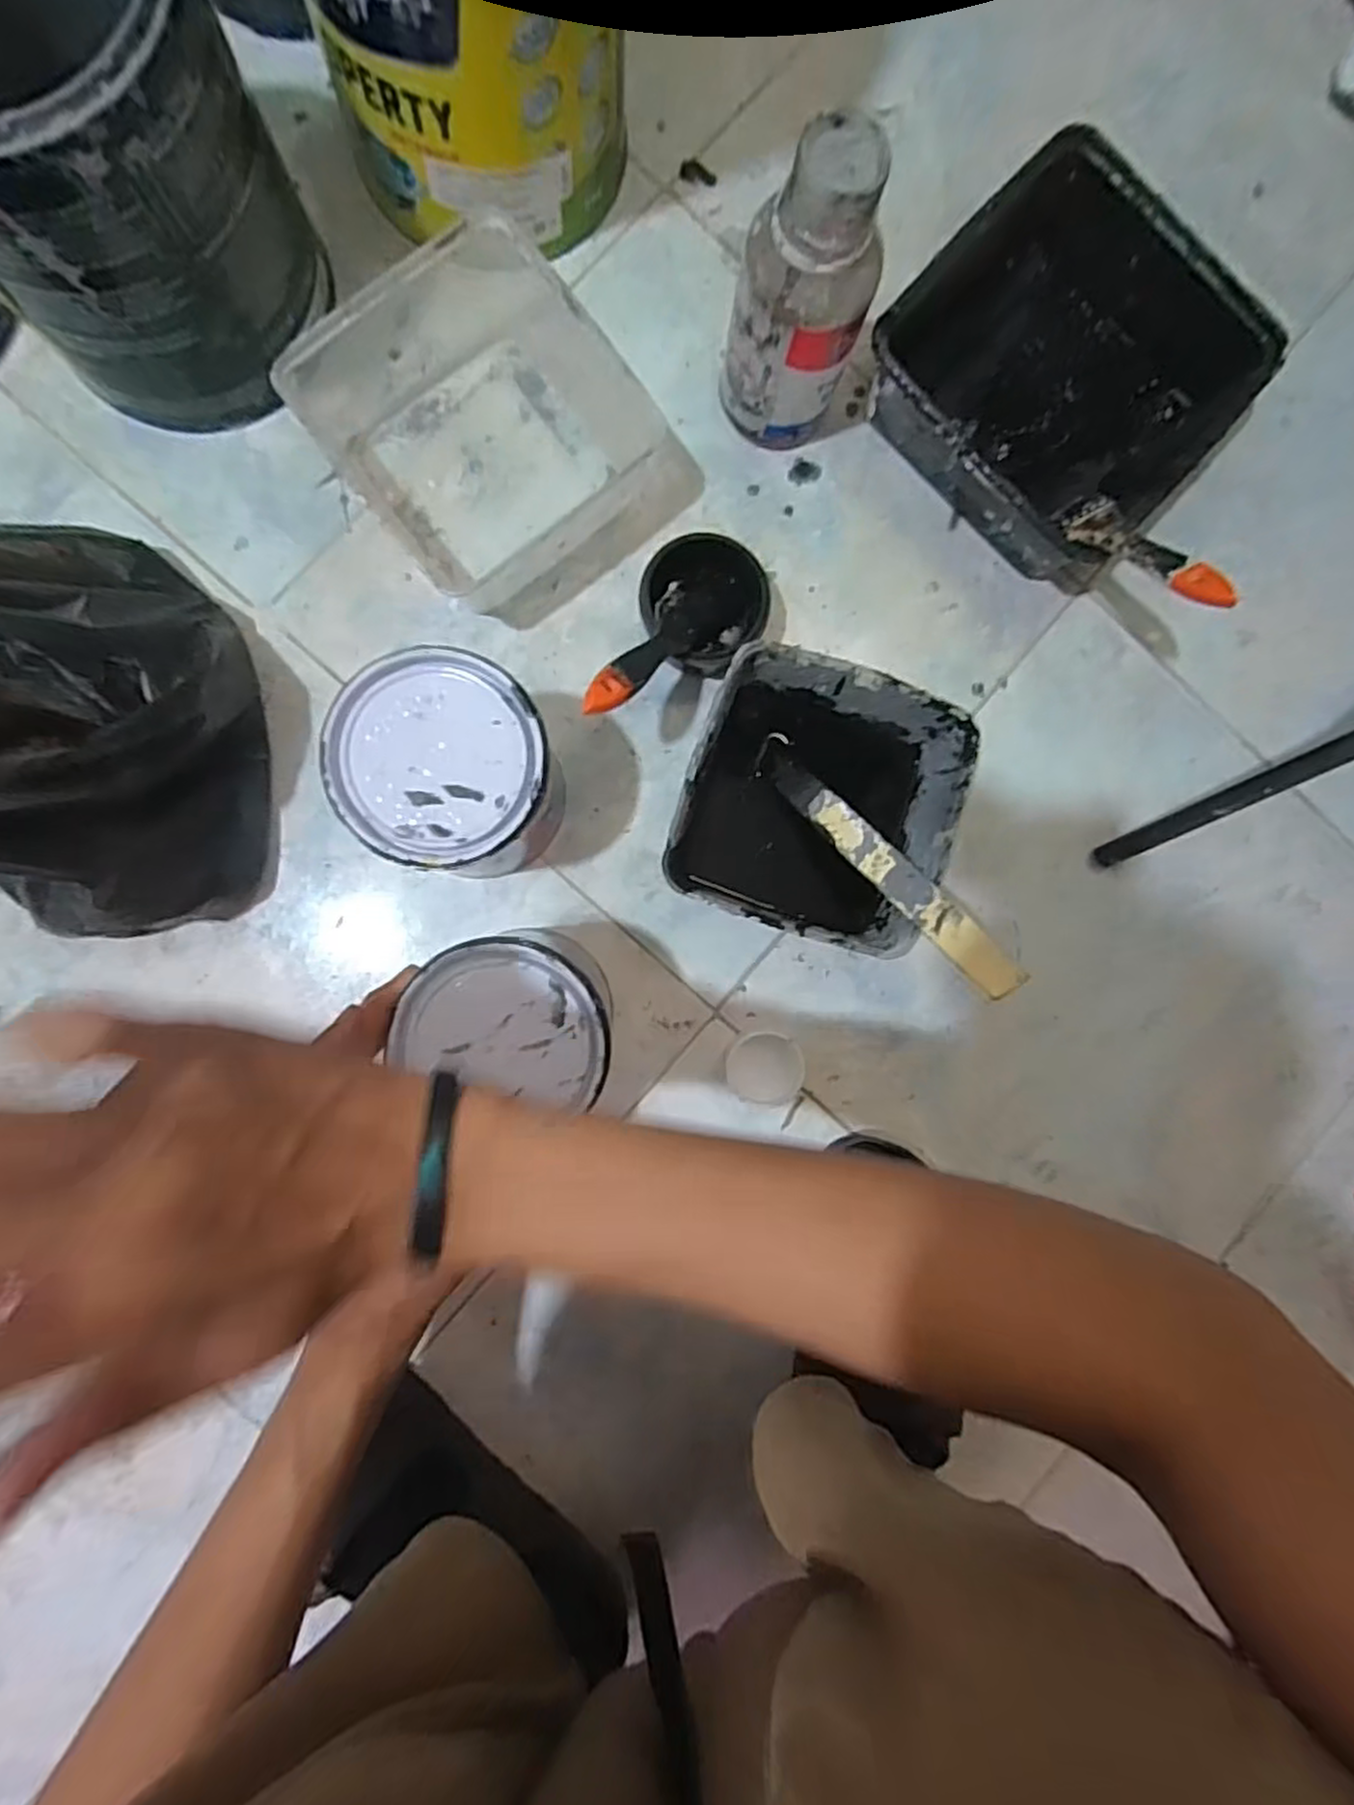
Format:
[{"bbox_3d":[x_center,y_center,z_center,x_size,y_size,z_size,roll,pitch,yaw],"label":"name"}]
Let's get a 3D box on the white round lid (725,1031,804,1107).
[{"bbox_3d":[0.057,0.109,0.500,0.050,0.023,0.047,0,90,-5],"label":"white round lid"}]

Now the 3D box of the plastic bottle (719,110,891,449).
[{"bbox_3d":[0.069,-0.335,0.431,0.060,0.167,0.064,0,90,-5],"label":"plastic bottle"}]

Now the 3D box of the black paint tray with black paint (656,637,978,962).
[{"bbox_3d":[0.085,-0.062,0.478,0.159,0.075,0.157,17,89,-5],"label":"black paint tray with black paint"}]

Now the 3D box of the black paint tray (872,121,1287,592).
[{"bbox_3d":[0.249,-0.341,0.494,0.202,0.070,0.205,43,87,-4],"label":"black paint tray"}]

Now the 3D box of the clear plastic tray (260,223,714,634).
[{"bbox_3d":[-0.103,-0.291,0.466,0.182,0.074,0.175,-43,93,-4],"label":"clear plastic tray"}]

